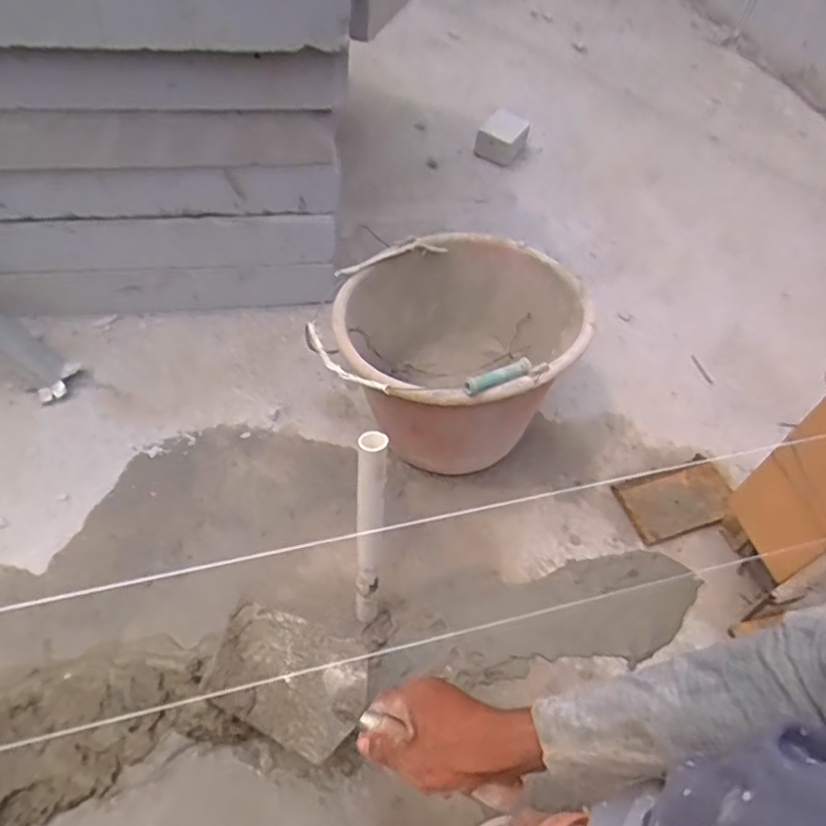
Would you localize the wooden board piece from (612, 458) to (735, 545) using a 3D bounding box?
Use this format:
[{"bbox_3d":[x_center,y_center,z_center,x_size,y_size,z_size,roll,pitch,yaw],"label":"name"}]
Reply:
[{"bbox_3d":[0.342,0.108,0.824,0.158,0.016,0.081,-11,62,-18],"label":"wooden board piece"}]

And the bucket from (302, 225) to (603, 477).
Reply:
[{"bbox_3d":[0.050,-0.053,0.798,0.276,0.222,0.253,3,52,-4],"label":"bucket"}]

